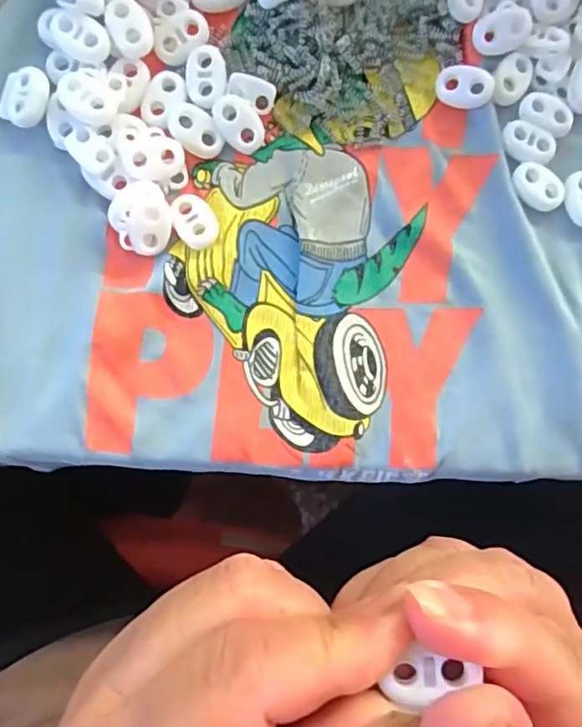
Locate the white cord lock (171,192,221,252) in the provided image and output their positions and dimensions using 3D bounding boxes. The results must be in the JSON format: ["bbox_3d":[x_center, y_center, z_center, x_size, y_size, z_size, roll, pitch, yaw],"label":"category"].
[{"bbox_3d":[-0.036,-0.054,0.221,0.015,0.004,0.022,-33,90,-6],"label":"white cord lock"}]

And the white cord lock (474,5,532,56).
[{"bbox_3d":[0.083,-0.131,0.231,0.021,0.005,0.015,-26,89,-6],"label":"white cord lock"}]

